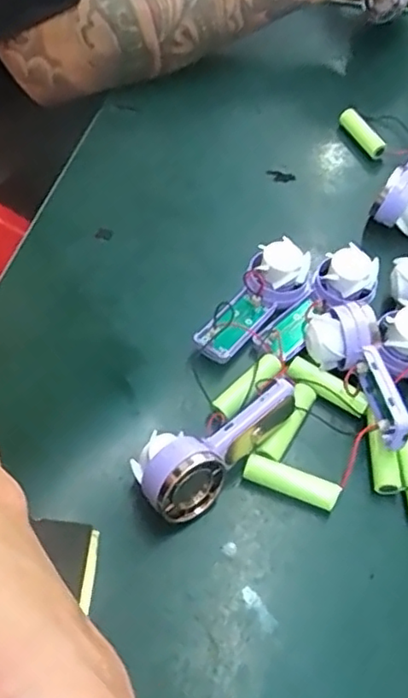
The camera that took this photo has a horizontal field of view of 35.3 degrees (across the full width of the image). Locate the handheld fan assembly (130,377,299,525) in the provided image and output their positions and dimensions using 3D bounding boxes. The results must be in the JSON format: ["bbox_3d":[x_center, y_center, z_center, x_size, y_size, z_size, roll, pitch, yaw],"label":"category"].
[{"bbox_3d":[0.006,0.049,0.339,0.040,0.037,0.093,40,62,21],"label":"handheld fan assembly"}]

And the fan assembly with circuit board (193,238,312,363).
[{"bbox_3d":[0.029,-0.030,0.397,0.034,0.028,0.091,36,61,19],"label":"fan assembly with circuit board"}]

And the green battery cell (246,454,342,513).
[{"bbox_3d":[0.046,0.072,0.344,0.050,0.015,0.014,18,56,12],"label":"green battery cell"}]

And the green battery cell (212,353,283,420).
[{"bbox_3d":[0.028,0.021,0.367,0.015,0.015,0.052,36,51,18],"label":"green battery cell"}]

